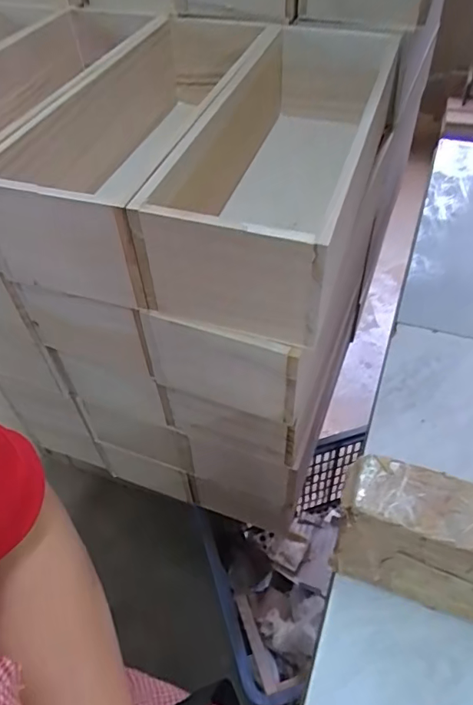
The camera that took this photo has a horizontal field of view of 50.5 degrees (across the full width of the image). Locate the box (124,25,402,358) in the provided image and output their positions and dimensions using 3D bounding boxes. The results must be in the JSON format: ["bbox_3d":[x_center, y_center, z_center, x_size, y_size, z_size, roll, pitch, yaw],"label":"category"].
[{"bbox_3d":[0.045,-0.163,0.425,0.128,0.105,0.332,12,51,14],"label":"box"}]

